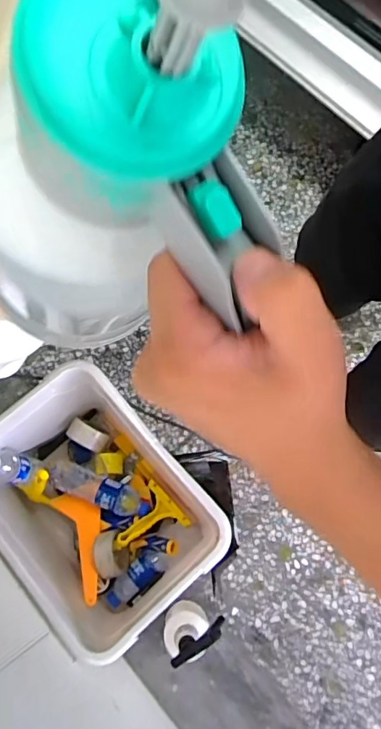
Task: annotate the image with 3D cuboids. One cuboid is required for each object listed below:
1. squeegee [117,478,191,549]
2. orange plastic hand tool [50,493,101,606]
[{"bbox_3d":[-0.081,0.329,1.048,0.143,0.018,0.107,-36,63,-29],"label":"squeegee"},{"bbox_3d":[-0.217,0.366,1.033,0.092,0.037,0.233,-18,53,-5],"label":"orange plastic hand tool"}]

